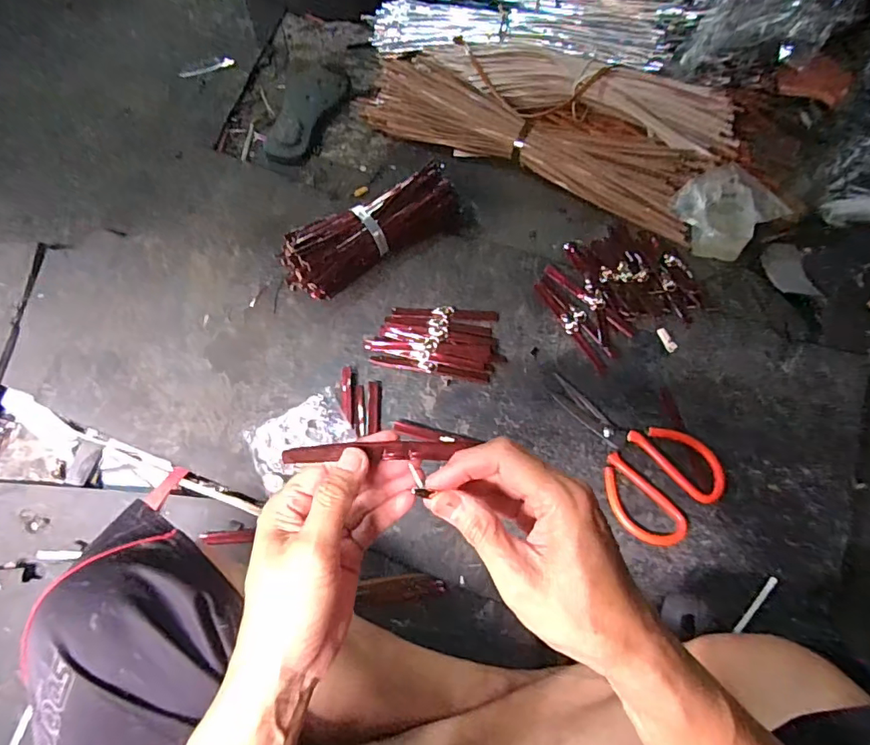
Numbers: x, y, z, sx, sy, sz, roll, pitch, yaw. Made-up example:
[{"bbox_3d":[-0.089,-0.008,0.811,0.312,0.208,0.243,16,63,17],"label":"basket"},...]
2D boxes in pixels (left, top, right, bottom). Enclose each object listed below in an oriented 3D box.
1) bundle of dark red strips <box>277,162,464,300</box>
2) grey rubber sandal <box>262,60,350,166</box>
[{"bbox_3d":[-0.086,-0.195,0.705,0.260,0.061,0.092,-33,69,-13],"label":"bundle of dark red strips"},{"bbox_3d":[-0.215,-0.446,0.868,0.108,0.016,0.244,7,68,-1],"label":"grey rubber sandal"}]

